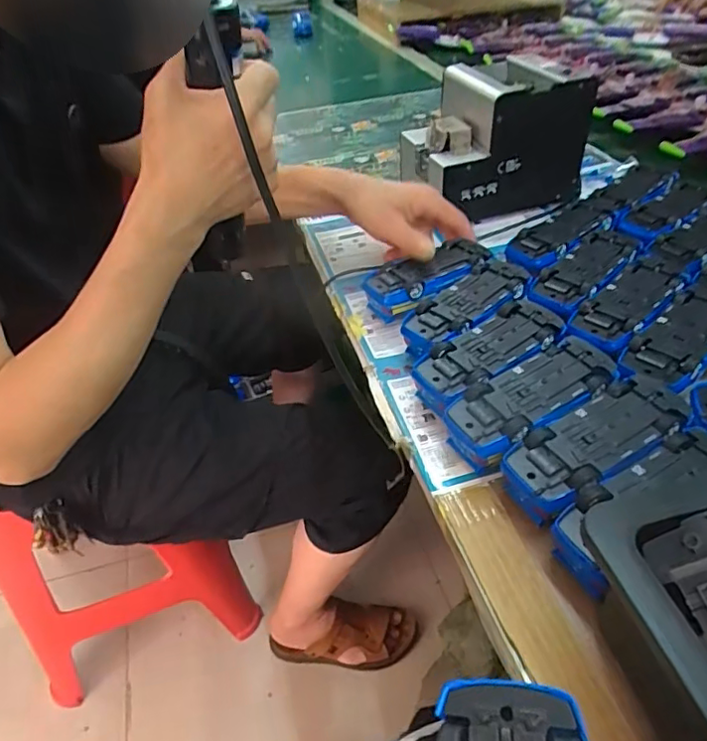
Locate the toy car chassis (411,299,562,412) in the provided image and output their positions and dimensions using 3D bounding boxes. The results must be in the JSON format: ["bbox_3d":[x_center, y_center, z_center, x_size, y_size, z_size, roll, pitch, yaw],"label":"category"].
[{"bbox_3d":[0.109,-0.006,0.456,0.131,0.047,0.057,-26,47,-23],"label":"toy car chassis"}]

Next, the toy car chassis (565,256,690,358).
[{"bbox_3d":[0.238,-0.059,0.477,0.139,0.013,0.053,-34,51,-30],"label":"toy car chassis"}]

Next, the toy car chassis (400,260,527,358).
[{"bbox_3d":[0.102,-0.050,0.506,0.131,0.045,0.058,-30,49,-27],"label":"toy car chassis"}]

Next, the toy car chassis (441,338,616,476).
[{"bbox_3d":[0.129,0.028,0.415,0.129,0.052,0.055,-24,46,-21],"label":"toy car chassis"}]

